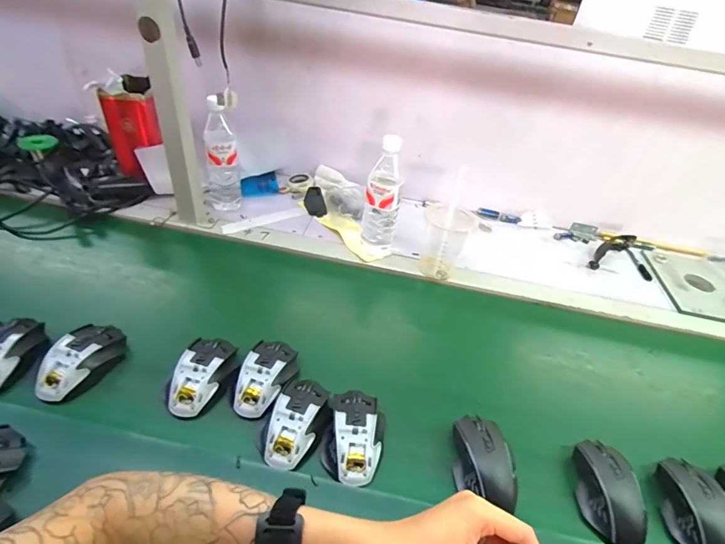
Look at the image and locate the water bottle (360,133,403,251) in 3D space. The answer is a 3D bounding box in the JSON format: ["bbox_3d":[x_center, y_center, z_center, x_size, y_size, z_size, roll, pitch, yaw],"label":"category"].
[{"bbox_3d":[0.036,-0.130,0.760,0.064,0.224,0.057,10,41,2],"label":"water bottle"}]

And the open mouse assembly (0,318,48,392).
[{"bbox_3d":[-0.478,0.105,0.541,0.077,0.035,0.115,-3,42,-12],"label":"open mouse assembly"}]

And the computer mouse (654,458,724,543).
[{"bbox_3d":[0.404,0.281,0.485,0.065,0.043,0.121,13,41,6],"label":"computer mouse"}]

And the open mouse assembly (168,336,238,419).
[{"bbox_3d":[-0.216,0.139,0.551,0.075,0.041,0.116,9,41,1],"label":"open mouse assembly"}]

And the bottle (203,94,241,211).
[{"bbox_3d":[-0.298,-0.240,0.840,0.072,0.230,0.077,-7,43,-17],"label":"bottle"}]

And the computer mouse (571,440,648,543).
[{"bbox_3d":[0.298,0.263,0.490,0.067,0.035,0.117,6,41,-2],"label":"computer mouse"}]

